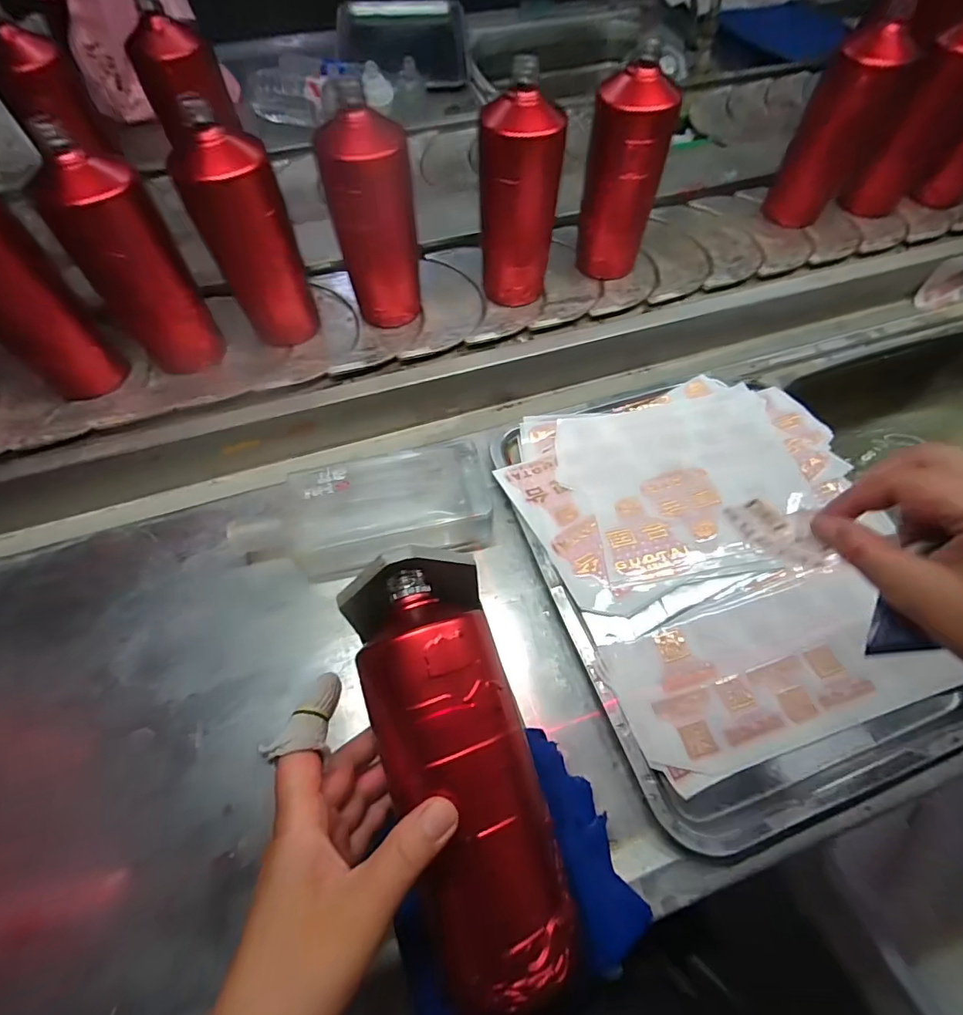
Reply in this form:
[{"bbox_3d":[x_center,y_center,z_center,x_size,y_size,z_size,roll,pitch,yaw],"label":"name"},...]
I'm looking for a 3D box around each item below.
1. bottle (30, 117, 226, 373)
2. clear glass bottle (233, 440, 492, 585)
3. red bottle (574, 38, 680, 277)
[{"bbox_3d":[-0.319,-0.218,0.456,0.080,0.195,0.064,-36,68,-19],"label":"bottle"},{"bbox_3d":[-0.103,0.007,0.437,0.227,0.045,0.101,-11,62,-7],"label":"clear glass bottle"},{"bbox_3d":[0.151,-0.351,0.527,0.062,0.197,0.064,-32,67,-17],"label":"red bottle"}]

